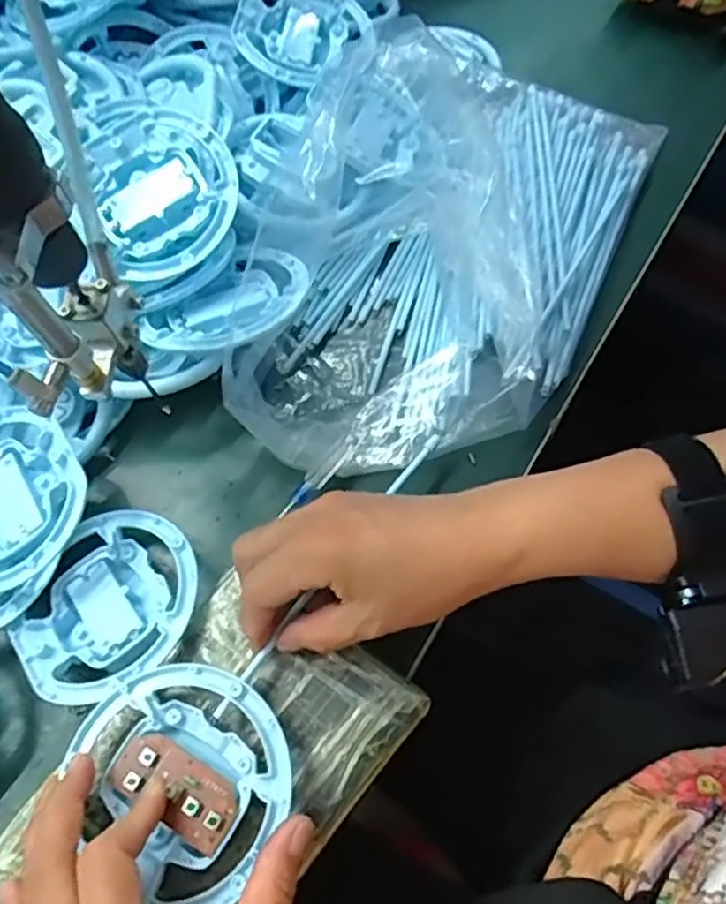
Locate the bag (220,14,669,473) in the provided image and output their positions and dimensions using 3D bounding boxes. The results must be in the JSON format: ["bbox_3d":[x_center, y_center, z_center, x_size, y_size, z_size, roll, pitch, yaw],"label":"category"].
[{"bbox_3d":[0.057,-0.150,0.464,0.222,0.058,0.378,19,68,11],"label":"bag"}]

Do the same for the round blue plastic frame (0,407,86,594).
[{"bbox_3d":[-0.204,0.026,0.388,0.097,0.025,0.106,-1,65,2],"label":"round blue plastic frame"}]

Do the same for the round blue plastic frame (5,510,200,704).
[{"bbox_3d":[-0.132,0.084,0.378,0.087,0.023,0.103,17,68,25],"label":"round blue plastic frame"}]

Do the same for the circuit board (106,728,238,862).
[{"bbox_3d":[-0.085,0.152,0.318,0.061,0.009,0.030,27,70,18],"label":"circuit board"}]

